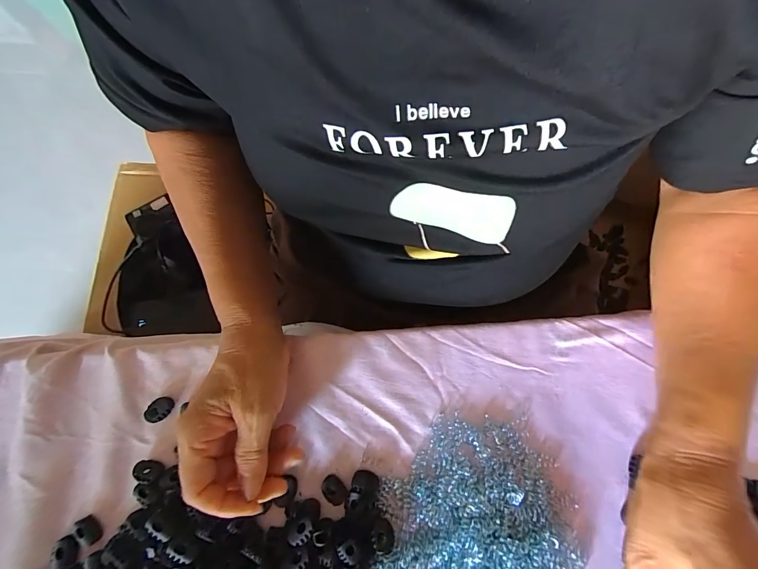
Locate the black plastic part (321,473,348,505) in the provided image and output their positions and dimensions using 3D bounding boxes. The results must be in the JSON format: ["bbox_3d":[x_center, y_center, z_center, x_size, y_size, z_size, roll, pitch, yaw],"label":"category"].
[{"bbox_3d":[-0.037,0.168,0.287,0.022,0.008,0.016,35,79,7],"label":"black plastic part"}]

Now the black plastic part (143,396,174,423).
[{"bbox_3d":[-0.187,0.106,0.300,0.023,0.008,0.017,-40,80,-8],"label":"black plastic part"}]

